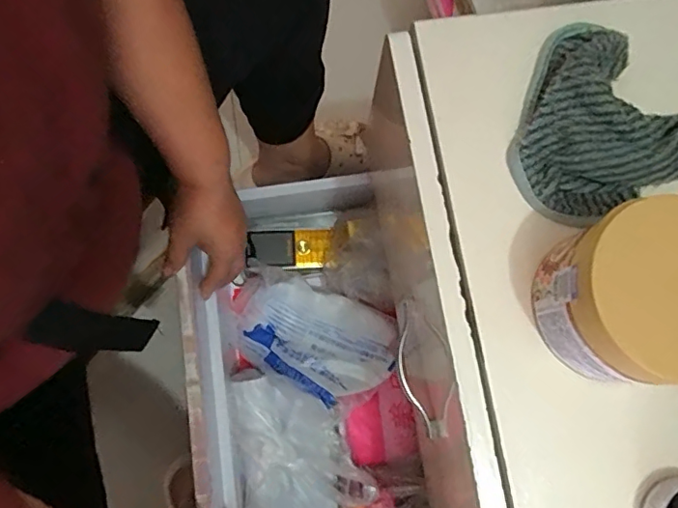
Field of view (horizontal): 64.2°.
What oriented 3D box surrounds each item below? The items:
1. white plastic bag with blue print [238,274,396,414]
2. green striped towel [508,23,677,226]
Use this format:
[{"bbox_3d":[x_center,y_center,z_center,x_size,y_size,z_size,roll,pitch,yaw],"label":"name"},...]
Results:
[{"bbox_3d":[-0.031,0.090,0.591,0.183,0.074,0.114,27,78,4],"label":"white plastic bag with blue print"},{"bbox_3d":[0.207,-0.102,0.348,0.195,0.049,0.138,-11,78,-5],"label":"green striped towel"}]

